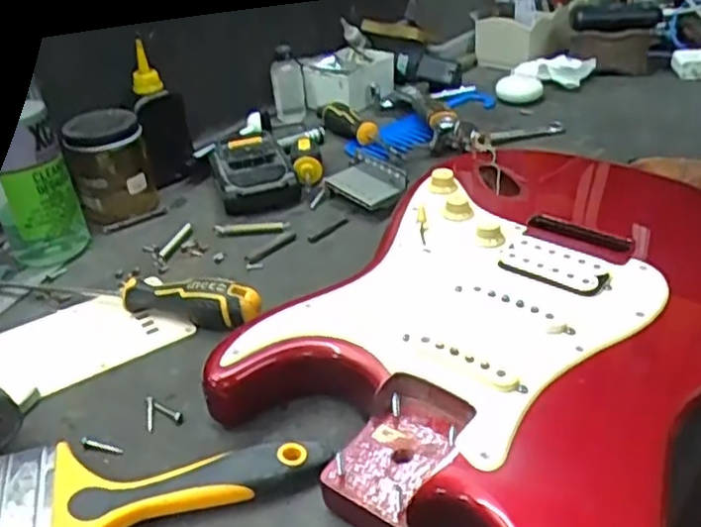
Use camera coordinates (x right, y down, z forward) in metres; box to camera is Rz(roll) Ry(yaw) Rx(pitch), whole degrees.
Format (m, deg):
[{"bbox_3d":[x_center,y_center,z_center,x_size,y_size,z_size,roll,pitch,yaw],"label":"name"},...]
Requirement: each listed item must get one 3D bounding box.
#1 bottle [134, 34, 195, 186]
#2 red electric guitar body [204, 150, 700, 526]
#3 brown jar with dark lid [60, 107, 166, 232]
[{"bbox_3d":[-0.190,-0.147,0.700,0.045,0.138,0.032,-11,34,-11],"label":"bottle"},{"bbox_3d":[0.108,0.042,0.449,0.287,0.061,0.405,24,42,36],"label":"red electric guitar body"},{"bbox_3d":[-0.231,-0.093,0.666,0.075,0.091,0.070,-17,35,-19],"label":"brown jar with dark lid"}]

